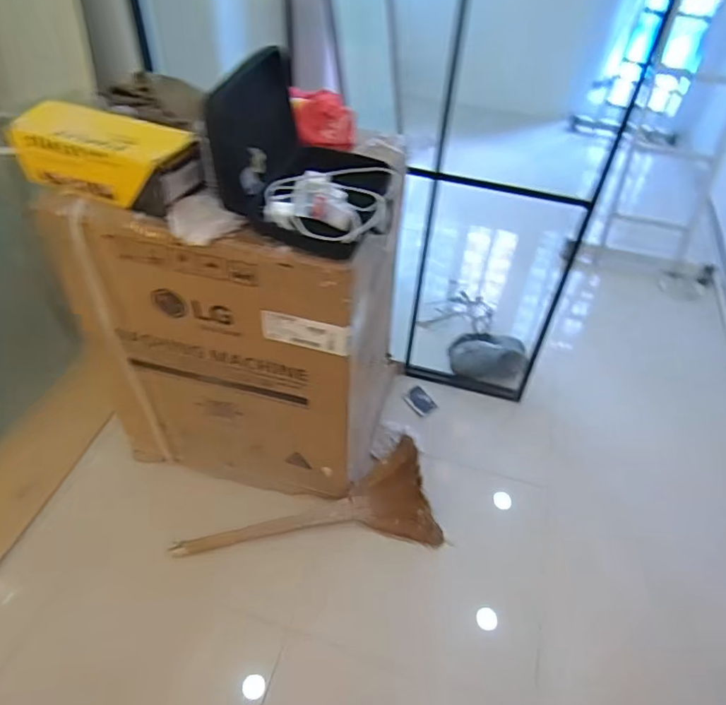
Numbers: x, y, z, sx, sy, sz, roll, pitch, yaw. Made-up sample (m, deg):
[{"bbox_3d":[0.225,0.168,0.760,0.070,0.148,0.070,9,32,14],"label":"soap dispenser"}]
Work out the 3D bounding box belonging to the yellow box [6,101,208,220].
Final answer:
[{"bbox_3d":[-0.491,-0.381,1.089,0.338,0.126,0.137,14,47,9],"label":"yellow box"}]

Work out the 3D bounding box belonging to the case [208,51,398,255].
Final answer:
[{"bbox_3d":[-0.089,-0.378,1.049,0.288,0.237,0.329,15,47,10],"label":"case"}]

